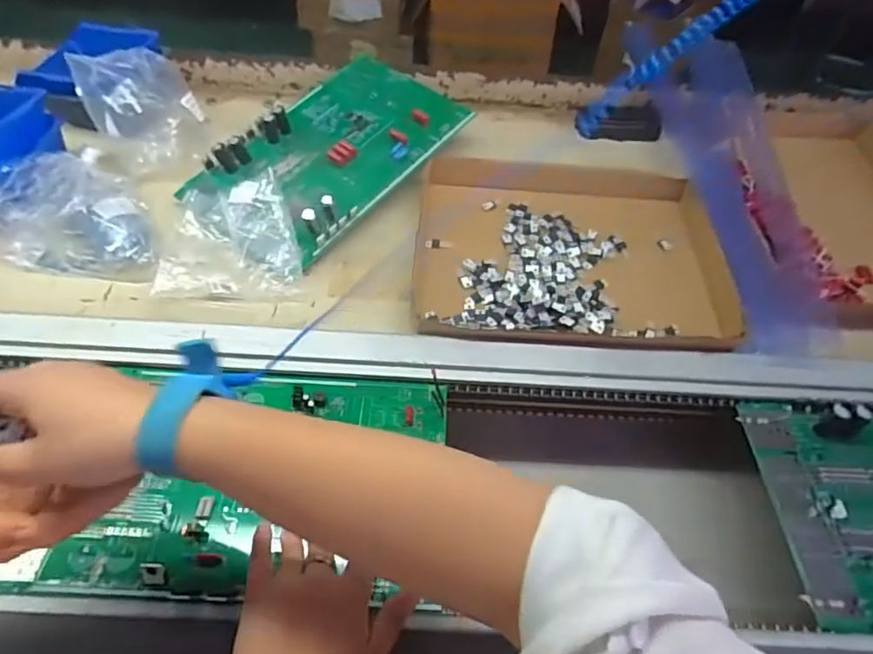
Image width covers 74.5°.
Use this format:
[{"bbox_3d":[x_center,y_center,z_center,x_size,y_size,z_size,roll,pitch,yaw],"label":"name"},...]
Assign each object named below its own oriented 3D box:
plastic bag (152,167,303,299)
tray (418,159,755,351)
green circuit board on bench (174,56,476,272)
[{"bbox_3d":[-0.205,-0.103,0.589,0.137,0.043,0.155,2,49,-5],"label":"plastic bag"},{"bbox_3d":[0.135,-0.098,0.620,0.321,0.050,0.297,5,49,-2],"label":"tray"},{"bbox_3d":[-0.116,-0.206,0.660,0.194,0.041,0.295,36,60,20],"label":"green circuit board on bench"}]

